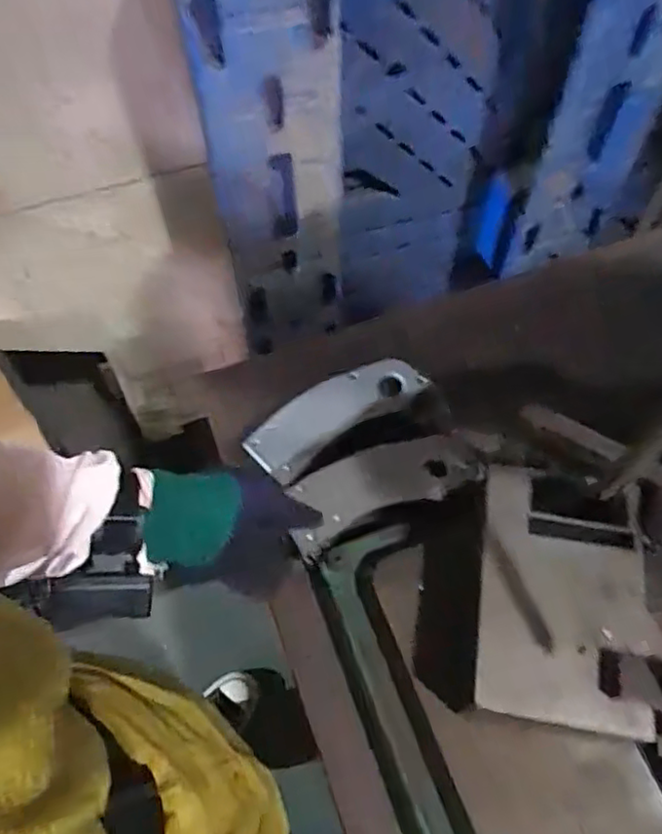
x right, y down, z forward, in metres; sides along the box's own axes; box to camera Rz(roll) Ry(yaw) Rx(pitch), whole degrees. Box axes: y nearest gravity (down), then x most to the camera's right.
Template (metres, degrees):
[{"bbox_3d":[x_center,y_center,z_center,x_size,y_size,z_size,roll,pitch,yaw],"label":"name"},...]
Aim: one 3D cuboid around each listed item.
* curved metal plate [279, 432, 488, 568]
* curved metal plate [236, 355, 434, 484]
[{"bbox_3d":[0.044,0.061,0.570,0.178,0.010,0.071,-27,73,2],"label":"curved metal plate"},{"bbox_3d":[0.004,-0.001,0.603,0.175,0.018,0.070,-29,61,2],"label":"curved metal plate"}]

